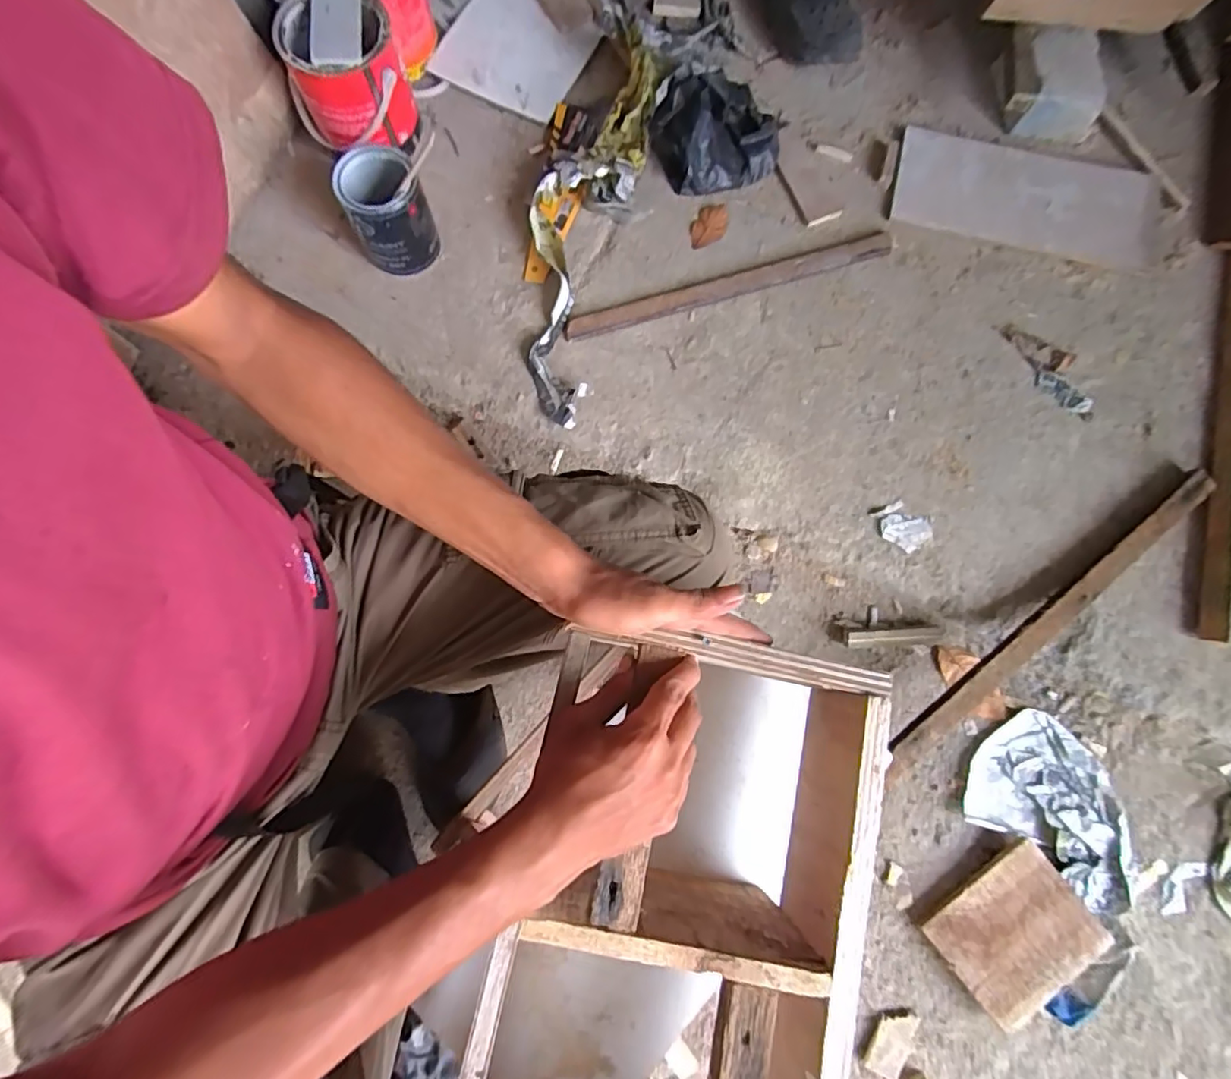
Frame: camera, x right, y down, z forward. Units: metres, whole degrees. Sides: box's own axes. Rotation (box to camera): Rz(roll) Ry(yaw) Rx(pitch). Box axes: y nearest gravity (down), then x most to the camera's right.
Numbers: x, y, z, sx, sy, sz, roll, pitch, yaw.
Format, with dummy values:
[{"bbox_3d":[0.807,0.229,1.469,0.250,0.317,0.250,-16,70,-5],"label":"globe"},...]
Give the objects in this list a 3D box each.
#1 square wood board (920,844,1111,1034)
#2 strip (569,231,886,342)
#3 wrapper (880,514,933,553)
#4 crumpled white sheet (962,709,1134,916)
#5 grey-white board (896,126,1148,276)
[{"bbox_3d":[0.497,0.489,0.733,0.179,0.030,0.147,-35,81,-7],"label":"square wood board"},{"bbox_3d":[0.174,-0.382,0.878,0.514,0.014,0.039,-18,80,-4],"label":"strip"},{"bbox_3d":[0.403,-0.009,0.814,0.070,0.009,0.046,9,79,1],"label":"wrapper"},{"bbox_3d":[0.585,0.346,0.770,0.221,0.026,0.176,36,81,6],"label":"crumpled white sheet"},{"bbox_3d":[0.641,-0.542,0.919,0.394,0.012,0.187,14,79,2],"label":"grey-white board"}]

